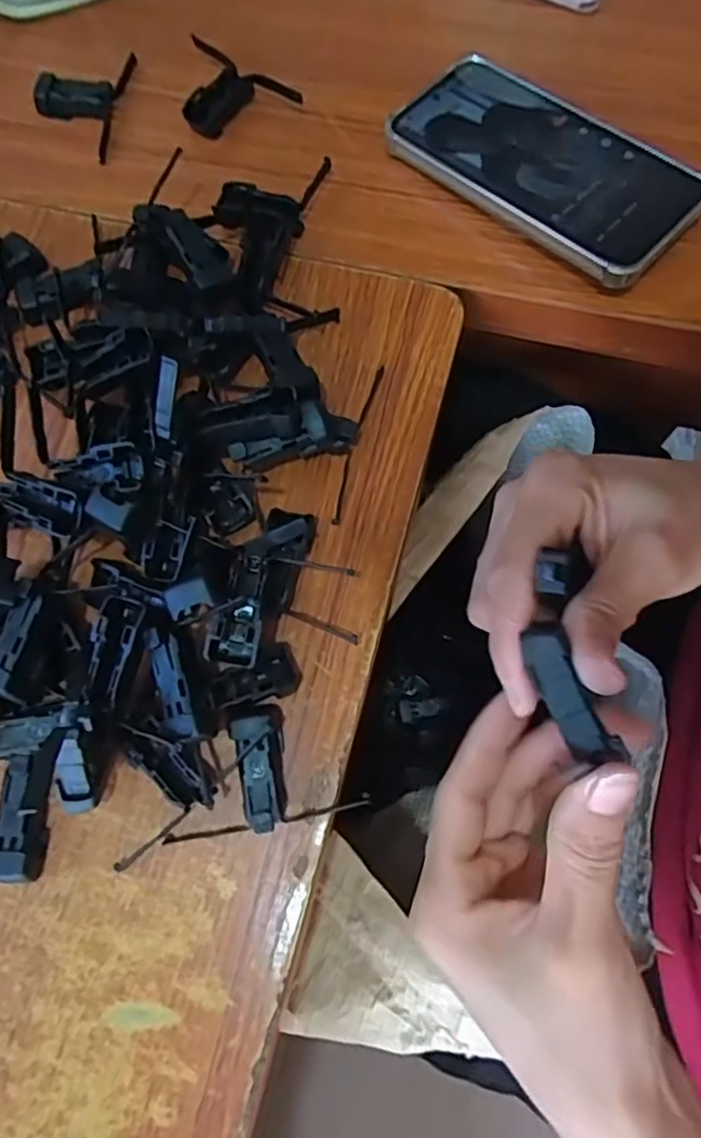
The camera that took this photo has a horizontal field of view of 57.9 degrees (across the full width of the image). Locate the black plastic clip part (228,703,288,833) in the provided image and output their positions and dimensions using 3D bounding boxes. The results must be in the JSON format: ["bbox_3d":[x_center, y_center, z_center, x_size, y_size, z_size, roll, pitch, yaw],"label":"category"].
[{"bbox_3d":[-0.037,0.082,0.265,0.020,0.015,0.050,-11,73,-1],"label":"black plastic clip part"}]

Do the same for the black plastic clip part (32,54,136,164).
[{"bbox_3d":[-0.167,-0.287,0.386,0.050,0.016,0.080,7,73,4],"label":"black plastic clip part"}]

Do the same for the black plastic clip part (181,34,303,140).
[{"bbox_3d":[-0.077,-0.284,0.381,0.081,0.015,0.050,37,77,12],"label":"black plastic clip part"}]

